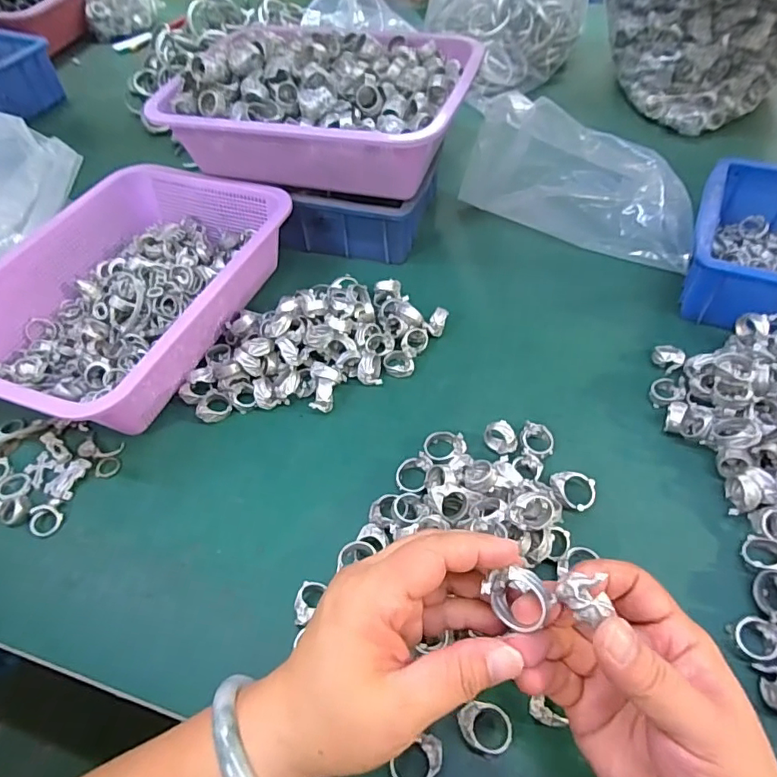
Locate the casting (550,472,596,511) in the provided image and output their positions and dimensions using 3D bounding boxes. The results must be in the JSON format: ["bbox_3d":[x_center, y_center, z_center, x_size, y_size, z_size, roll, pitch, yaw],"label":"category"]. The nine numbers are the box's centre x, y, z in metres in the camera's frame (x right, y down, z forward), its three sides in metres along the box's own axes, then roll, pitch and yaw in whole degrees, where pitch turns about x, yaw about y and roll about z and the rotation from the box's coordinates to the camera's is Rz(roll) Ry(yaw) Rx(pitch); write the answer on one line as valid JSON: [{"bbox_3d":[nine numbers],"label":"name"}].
[{"bbox_3d":[0.135,0.075,0.377,0.033,0.011,0.025,7,54,10],"label":"casting"}]

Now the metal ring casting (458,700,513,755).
[{"bbox_3d":[0.056,0.194,0.294,0.030,0.010,0.023,6,54,9],"label":"metal ring casting"}]

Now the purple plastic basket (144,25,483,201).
[{"bbox_3d":[-0.070,-0.297,0.532,0.307,0.096,0.212,6,53,9],"label":"purple plastic basket"}]

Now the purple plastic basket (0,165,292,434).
[{"bbox_3d":[-0.246,-0.095,0.494,0.219,0.074,0.299,15,56,16],"label":"purple plastic basket"}]

